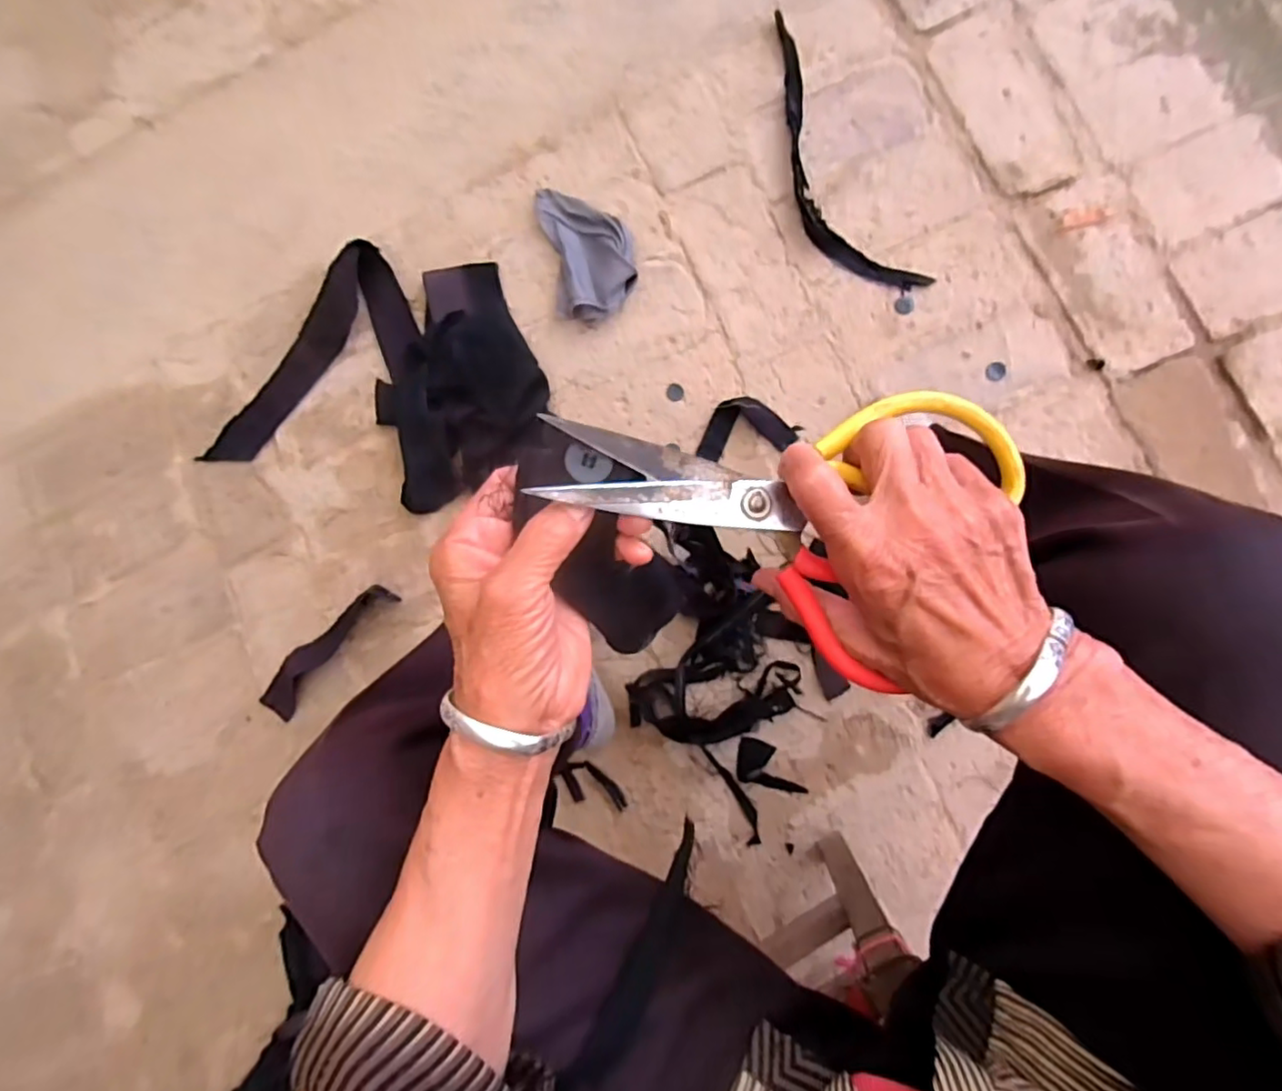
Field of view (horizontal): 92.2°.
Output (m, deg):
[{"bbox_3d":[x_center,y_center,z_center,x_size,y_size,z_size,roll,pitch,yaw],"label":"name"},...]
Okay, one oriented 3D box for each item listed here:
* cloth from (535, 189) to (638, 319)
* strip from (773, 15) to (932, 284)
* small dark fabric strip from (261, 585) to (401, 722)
[{"bbox_3d":[-0.067,-0.375,0.781,0.107,0.034,0.174,-13,85,6],"label":"cloth"},{"bbox_3d":[0.219,-0.471,0.758,0.102,0.022,0.389,-27,83,5],"label":"strip"},{"bbox_3d":[-0.410,0.137,0.805,0.222,0.022,0.055,-42,82,3],"label":"small dark fabric strip"}]

